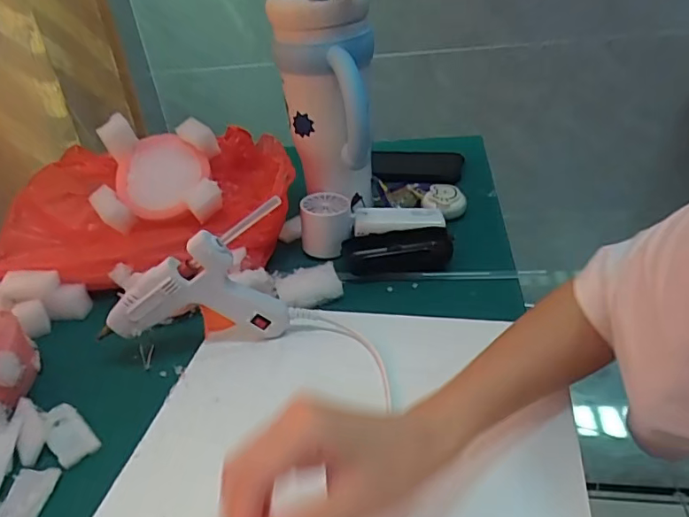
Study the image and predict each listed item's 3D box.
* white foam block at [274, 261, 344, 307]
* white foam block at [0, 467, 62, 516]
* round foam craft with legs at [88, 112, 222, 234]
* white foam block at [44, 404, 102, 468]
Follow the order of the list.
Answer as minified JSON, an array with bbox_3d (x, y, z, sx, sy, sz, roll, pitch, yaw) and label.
[{"bbox_3d":[-0.034,0.025,0.509,0.059,0.017,0.039,-15,33,-11],"label":"white foam block"},{"bbox_3d":[-0.213,0.160,0.354,0.028,0.006,0.043,-5,32,5],"label":"white foam block"},{"bbox_3d":[-0.189,-0.089,0.544,0.120,0.046,0.110,0,77,0],"label":"round foam craft with legs"},{"bbox_3d":[-0.207,0.130,0.395,0.053,0.011,0.027,23,44,40],"label":"white foam block"}]

